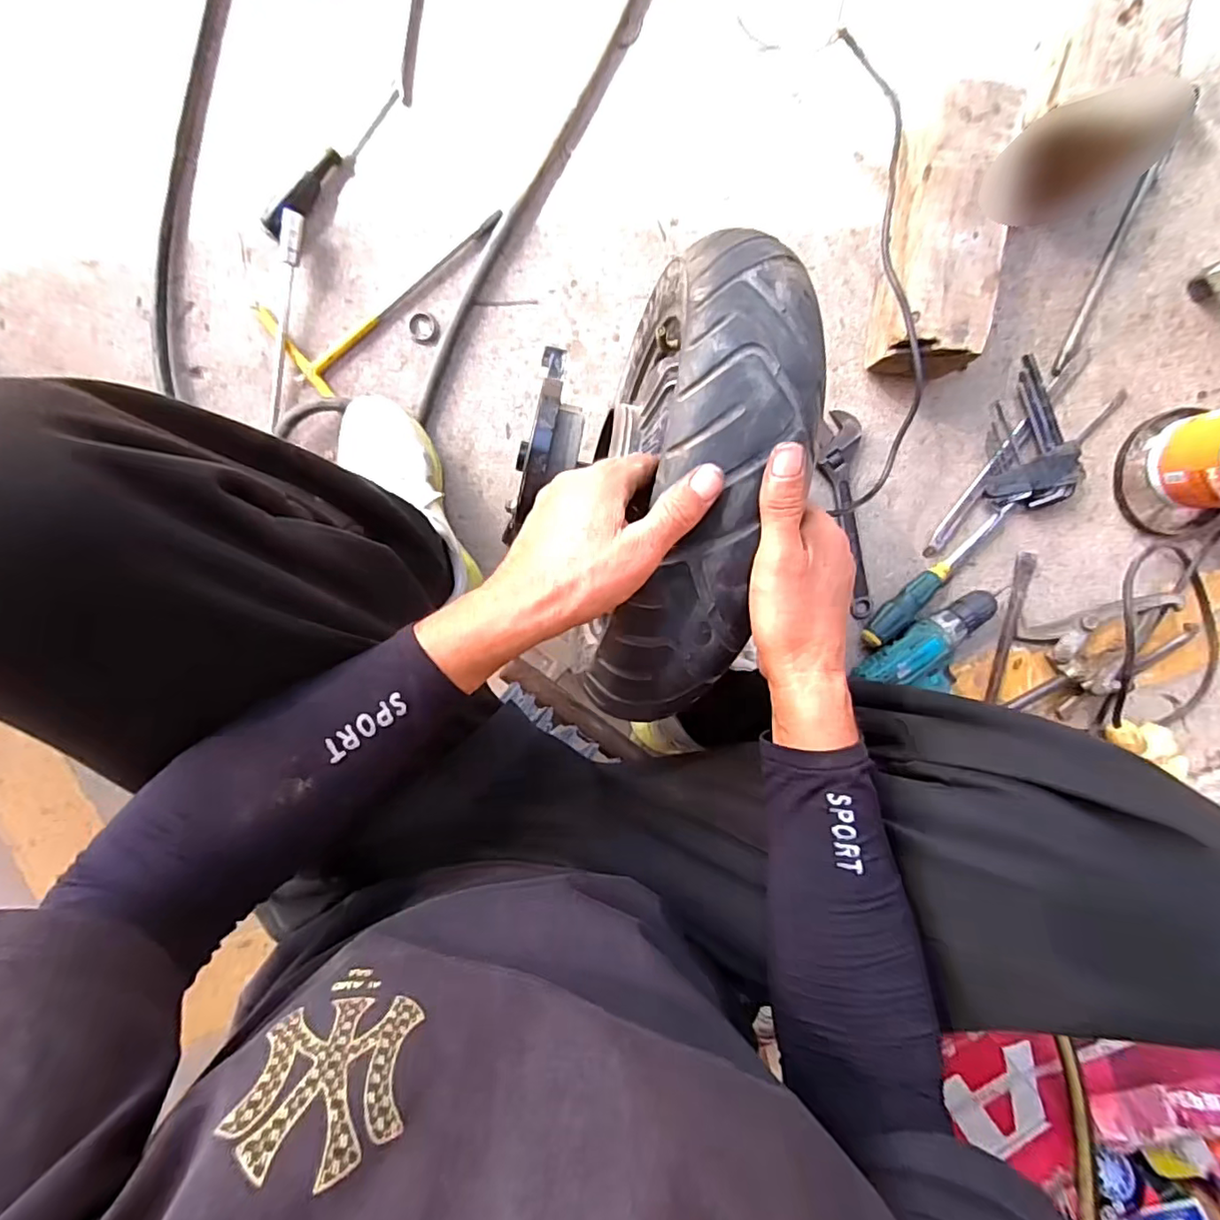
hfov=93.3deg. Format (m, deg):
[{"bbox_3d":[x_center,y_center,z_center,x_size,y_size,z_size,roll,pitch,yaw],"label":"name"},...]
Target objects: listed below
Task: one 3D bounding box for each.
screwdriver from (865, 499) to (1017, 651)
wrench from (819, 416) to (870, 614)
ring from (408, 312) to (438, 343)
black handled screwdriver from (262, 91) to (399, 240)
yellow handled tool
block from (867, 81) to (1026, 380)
[{"bbox_3d":[0.399,-0.039,0.693,0.231,0.032,0.037,-42,97,6],"label":"screwdriver"},{"bbox_3d":[0.282,-0.111,0.690,0.052,0.018,0.244,-7,99,1],"label":"wrench"},{"bbox_3d":[-0.212,-0.321,0.655,0.033,0.004,0.032,0,99,0],"label":"ring"},{"bbox_3d":[-0.299,-0.481,0.616,0.023,0.033,0.196,42,97,-6],"label":"black handled screwdriver"},{"bbox_3d":[-0.257,-0.377,0.638,0.278,0.020,0.118,-41,97,6],"label":"yellow handled tool"},{"bbox_3d":[0.343,-0.385,0.605,0.100,0.091,0.257,4,99,0],"label":"block"}]

